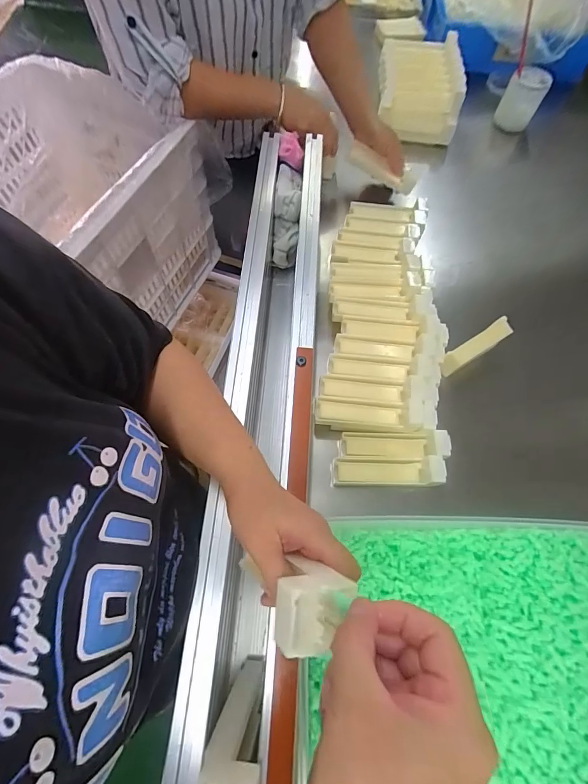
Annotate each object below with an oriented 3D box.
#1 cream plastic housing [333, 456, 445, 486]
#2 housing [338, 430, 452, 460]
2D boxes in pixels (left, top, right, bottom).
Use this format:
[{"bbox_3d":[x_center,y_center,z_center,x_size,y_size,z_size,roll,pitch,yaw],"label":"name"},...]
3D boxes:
[{"bbox_3d":[0.126,0.107,0.484,0.139,0.040,0.036,2,69,-1],"label":"cream plastic housing"},{"bbox_3d":[0.136,0.073,0.495,0.142,0.036,0.038,1,69,-1],"label":"housing"}]

